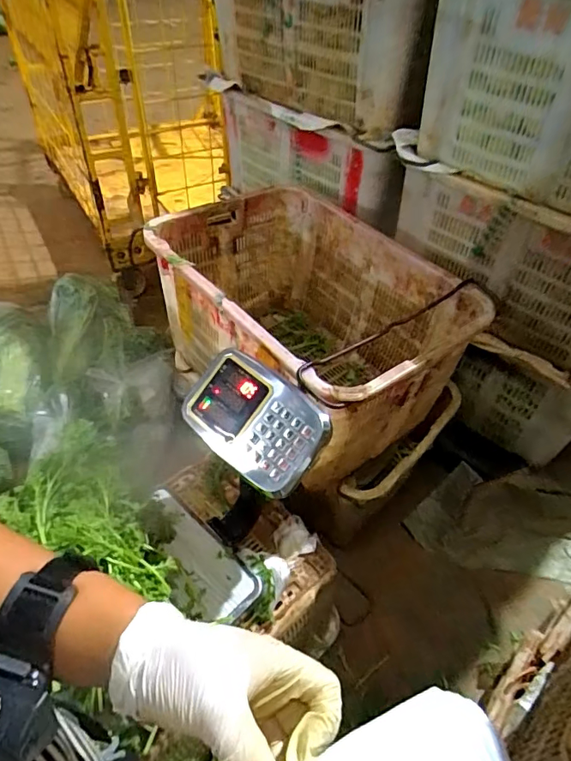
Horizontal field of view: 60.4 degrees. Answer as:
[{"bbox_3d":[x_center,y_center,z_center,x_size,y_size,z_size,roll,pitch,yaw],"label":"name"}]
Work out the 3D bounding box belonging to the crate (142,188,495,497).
[{"bbox_3d":[0.028,-0.127,1.164,0.492,0.367,0.717,-31,55,-27],"label":"crate"}]

